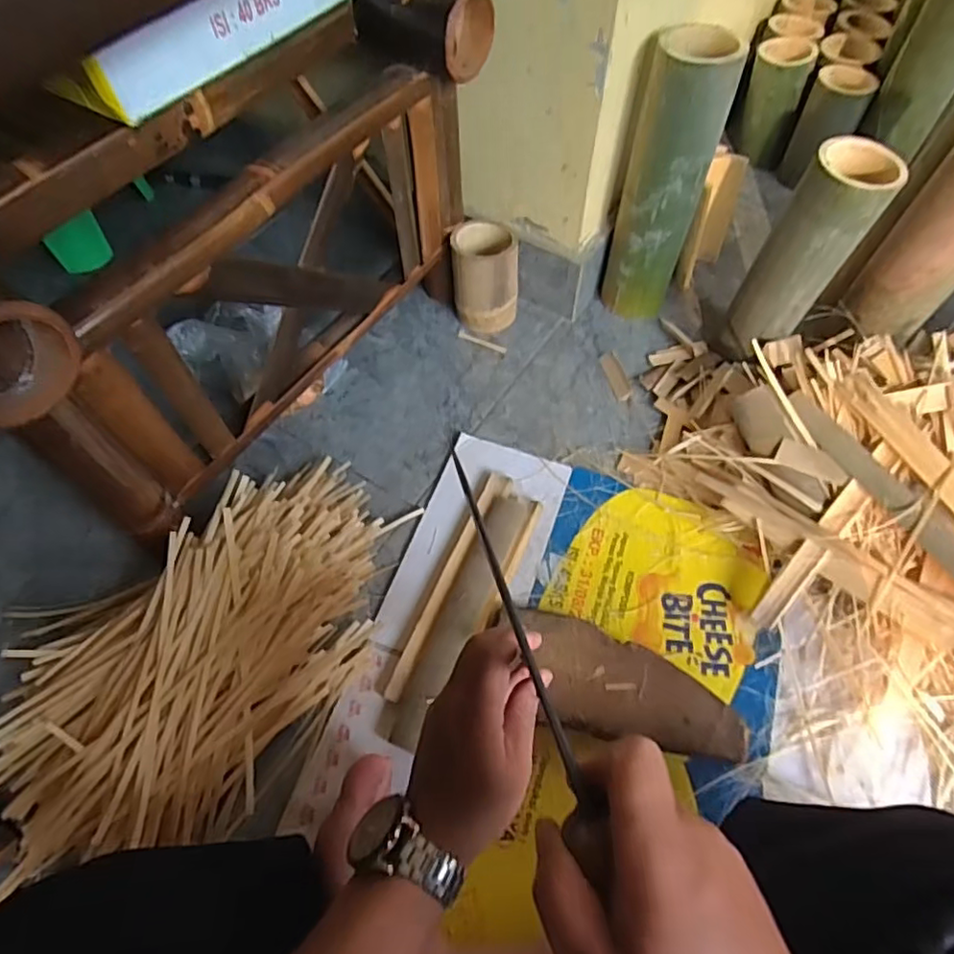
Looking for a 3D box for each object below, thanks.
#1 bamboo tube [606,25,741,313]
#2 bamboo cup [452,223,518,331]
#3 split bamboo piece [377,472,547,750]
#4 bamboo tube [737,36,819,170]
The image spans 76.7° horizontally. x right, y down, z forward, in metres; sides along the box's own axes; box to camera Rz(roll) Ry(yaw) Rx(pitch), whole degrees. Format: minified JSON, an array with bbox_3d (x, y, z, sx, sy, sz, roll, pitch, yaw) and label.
[{"bbox_3d":[0.228,-0.350,0.748,0.097,0.322,0.094,20,61,11],"label":"bamboo tube"},{"bbox_3d":[0.012,-0.267,0.818,0.087,0.125,0.077,-2,59,-2],"label":"bamboo cup"},{"bbox_3d":[-0.011,0.129,0.629,0.072,0.022,0.297,20,61,11],"label":"split bamboo piece"},{"bbox_3d":[0.481,-0.610,0.988,0.078,0.151,0.097,5,59,2],"label":"bamboo tube"}]

